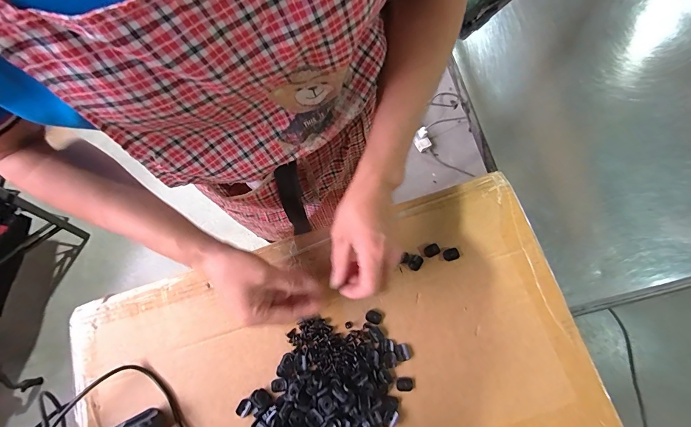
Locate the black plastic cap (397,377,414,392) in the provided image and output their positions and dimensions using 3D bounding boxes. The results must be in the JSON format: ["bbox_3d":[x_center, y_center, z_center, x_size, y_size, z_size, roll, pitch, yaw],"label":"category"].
[{"bbox_3d":[0.072,0.206,0.409,0.020,0.004,0.015,-1,75,1],"label":"black plastic cap"}]

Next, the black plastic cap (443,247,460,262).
[{"bbox_3d":[0.137,0.053,0.439,0.020,0.004,0.015,-19,75,-4],"label":"black plastic cap"}]

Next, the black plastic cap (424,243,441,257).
[{"bbox_3d":[0.112,0.048,0.443,0.019,0.004,0.015,-30,76,-6],"label":"black plastic cap"}]

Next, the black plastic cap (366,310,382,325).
[{"bbox_3d":[0.036,0.131,0.428,0.020,0.004,0.015,22,76,7],"label":"black plastic cap"}]

